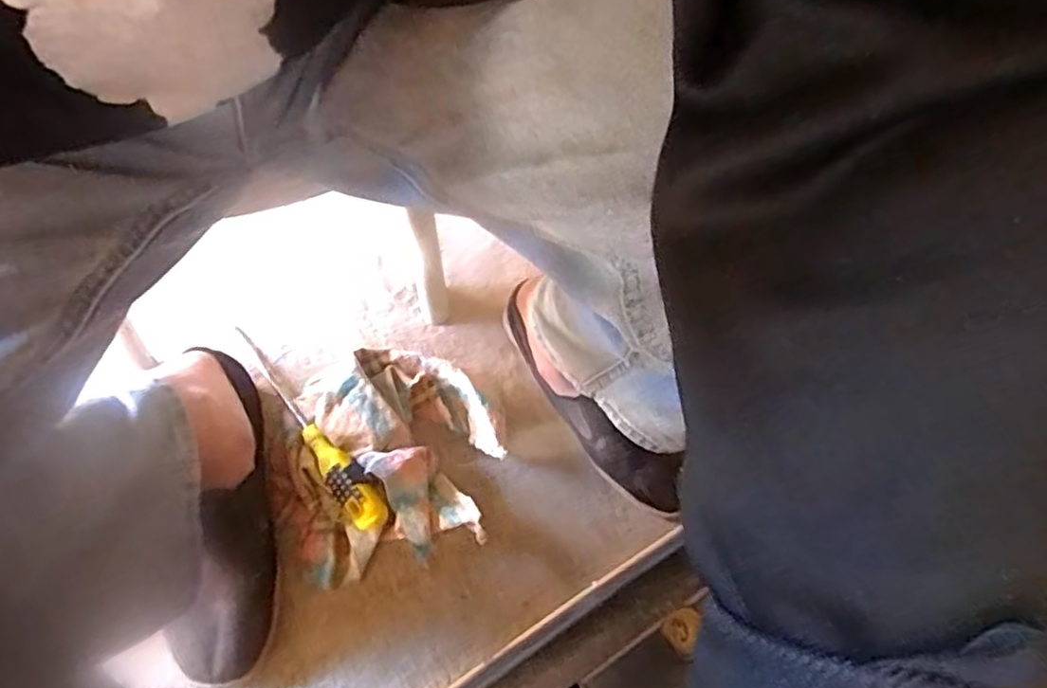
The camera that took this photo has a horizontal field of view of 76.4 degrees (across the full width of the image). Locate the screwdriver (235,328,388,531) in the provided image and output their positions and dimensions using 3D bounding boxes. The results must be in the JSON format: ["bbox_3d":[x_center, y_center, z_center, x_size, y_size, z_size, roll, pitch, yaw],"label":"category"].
[{"bbox_3d":[-0.192,0.069,0.586,0.030,0.024,0.235,-37,61,-15],"label":"screwdriver"}]

